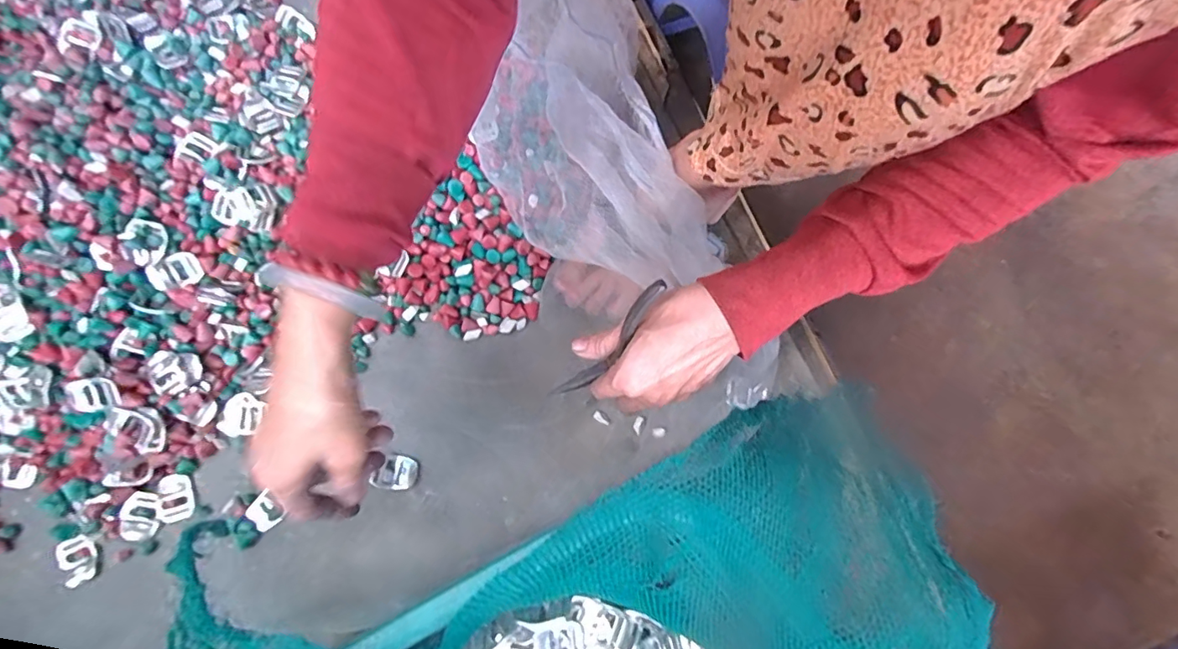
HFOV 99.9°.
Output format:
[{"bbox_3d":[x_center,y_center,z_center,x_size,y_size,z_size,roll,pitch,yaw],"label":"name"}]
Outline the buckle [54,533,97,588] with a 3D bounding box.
[{"bbox_3d":[-0.445,0.205,0.429,0.035,0.004,0.040,-26,92,-1],"label":"buckle"}]

